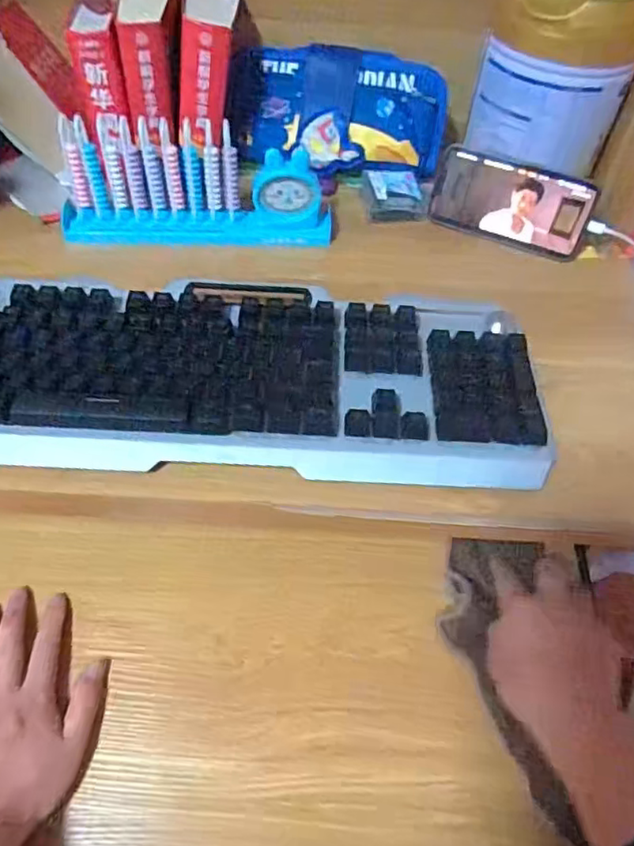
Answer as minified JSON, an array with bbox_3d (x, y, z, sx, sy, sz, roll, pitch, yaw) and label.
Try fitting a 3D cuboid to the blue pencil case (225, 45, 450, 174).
[{"bbox_3d":[0.022,-0.314,0.625,0.210,0.108,0.055,9,14,4],"label":"blue pencil case"}]

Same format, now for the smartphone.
[{"bbox_3d":[0.182,-0.206,0.579,0.144,0.073,0.015,22,35,13],"label":"smartphone"}]

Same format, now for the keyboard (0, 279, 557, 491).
[{"bbox_3d":[-0.054,-0.035,0.441,0.418,0.036,0.155,2,51,-2],"label":"keyboard"}]

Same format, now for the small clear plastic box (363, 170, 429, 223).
[{"bbox_3d":[0.078,-0.225,0.608,0.062,0.036,0.043,1,51,-3],"label":"small clear plastic box"}]

